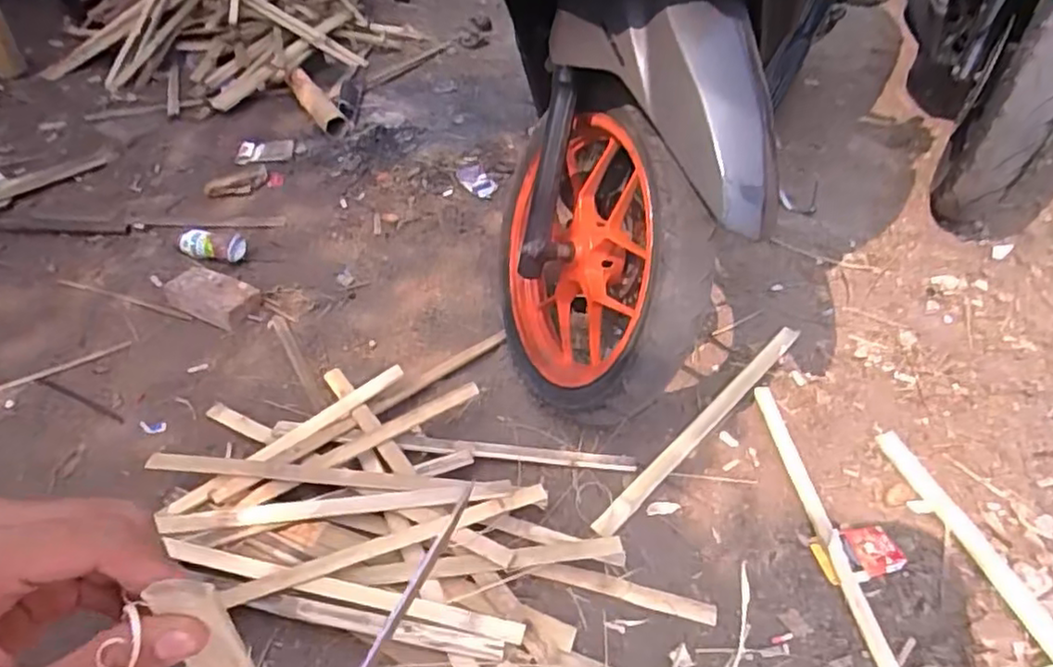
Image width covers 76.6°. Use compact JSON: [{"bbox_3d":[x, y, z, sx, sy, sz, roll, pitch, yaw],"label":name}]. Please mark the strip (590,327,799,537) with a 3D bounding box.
[{"bbox_3d":[0.282,0.127,1.021,0.028,0.011,0.543,34,50,29],"label":"strip"}]

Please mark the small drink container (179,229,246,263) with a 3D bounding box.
[{"bbox_3d":[-0.590,-0.164,1.249,0.134,0.046,0.054,11,45,12],"label":"small drink container"}]

